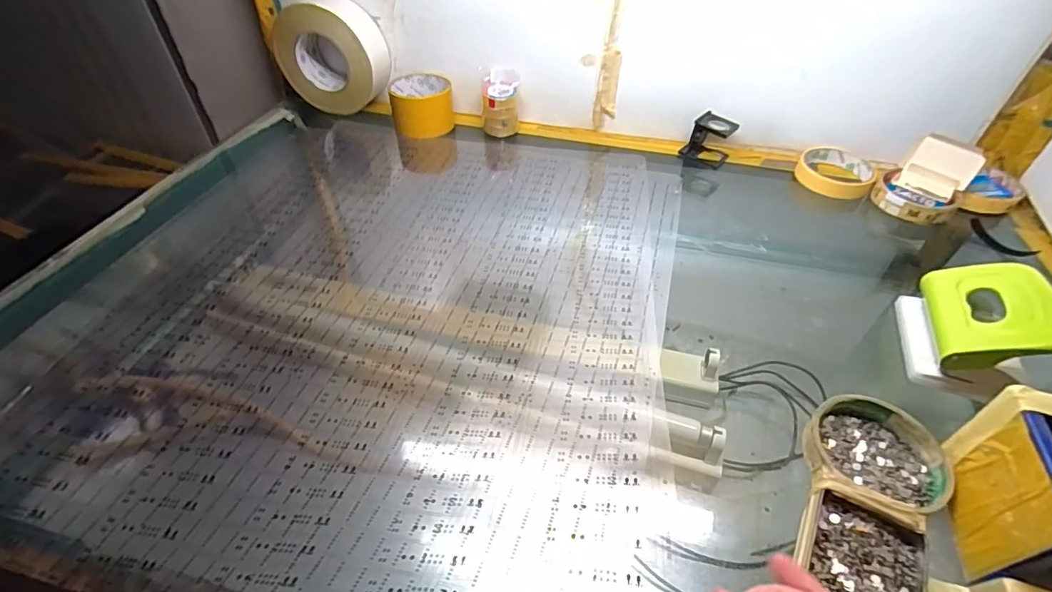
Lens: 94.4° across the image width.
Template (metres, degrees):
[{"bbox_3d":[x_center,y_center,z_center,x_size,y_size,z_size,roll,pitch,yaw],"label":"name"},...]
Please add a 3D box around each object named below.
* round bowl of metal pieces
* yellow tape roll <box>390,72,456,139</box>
[{"bbox_3d":[0.234,0.108,0.329,0.081,0.020,0.081,0,45,0],"label":"round bowl of metal pieces"},{"bbox_3d":[-0.143,-0.267,0.676,0.078,0.053,0.090,-11,46,-11],"label":"yellow tape roll"}]

